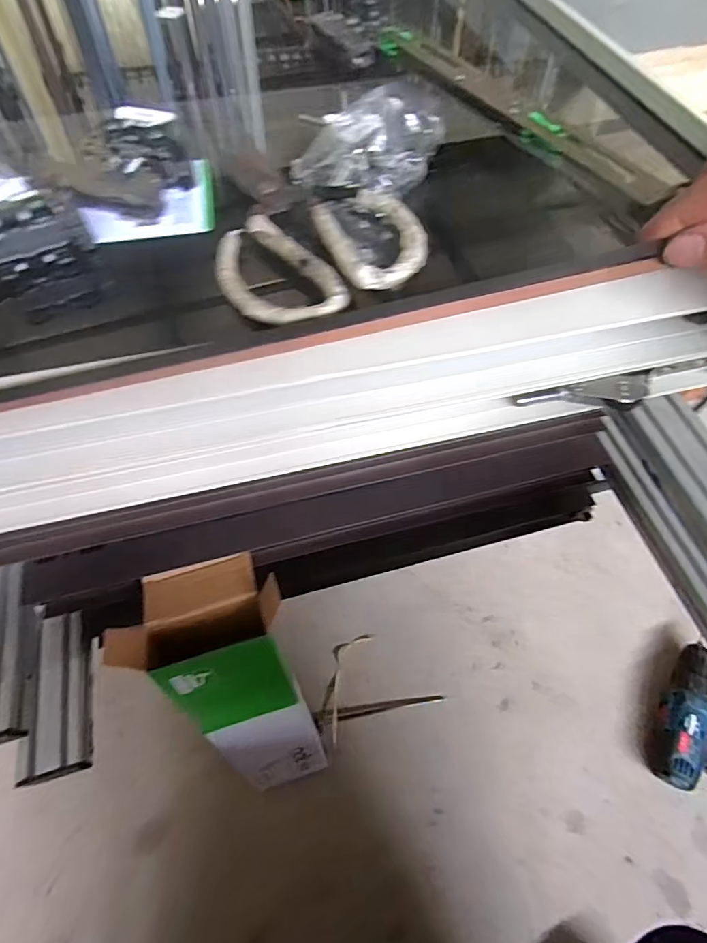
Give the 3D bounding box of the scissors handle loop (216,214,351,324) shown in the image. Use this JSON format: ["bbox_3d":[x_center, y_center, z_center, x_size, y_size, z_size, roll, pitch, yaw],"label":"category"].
[{"bbox_3d":[-0.043,-0.104,0.259,0.050,0.012,0.091,-35,65,-19],"label":"scissors handle loop"}]

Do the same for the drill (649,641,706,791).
[{"bbox_3d":[0.490,0.344,0.642,0.183,0.055,0.178,23,62,14],"label":"drill"}]

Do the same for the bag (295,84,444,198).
[{"bbox_3d":[0.012,-0.210,0.312,0.075,0.029,0.093,17,60,10],"label":"bag"}]

